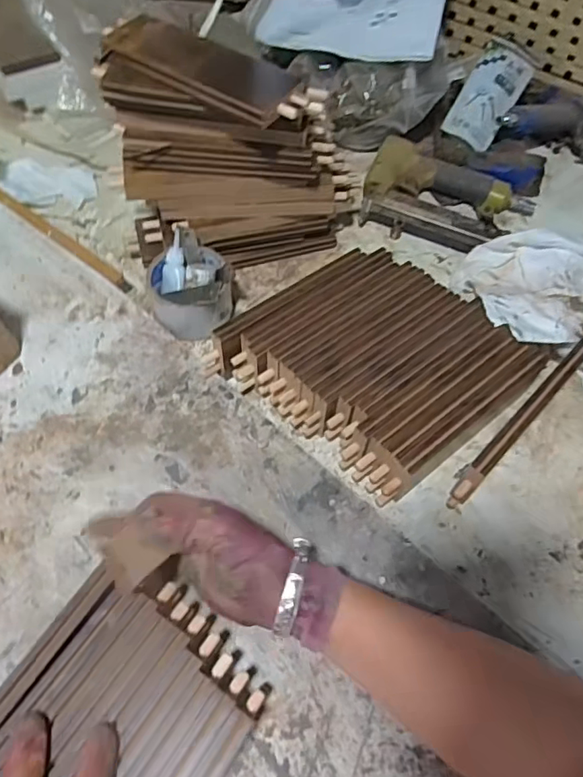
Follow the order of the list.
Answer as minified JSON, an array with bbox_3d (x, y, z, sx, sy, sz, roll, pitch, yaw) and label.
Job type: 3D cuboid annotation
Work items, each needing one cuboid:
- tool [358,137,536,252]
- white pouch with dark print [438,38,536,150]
[{"bbox_3d":[0.189,-0.234,0.674,0.202,0.039,0.138,27,62,12],"label":"tool"},{"bbox_3d":[0.264,-0.390,0.710,0.068,0.012,0.145,31,87,-3],"label":"white pouch with dark print"}]

